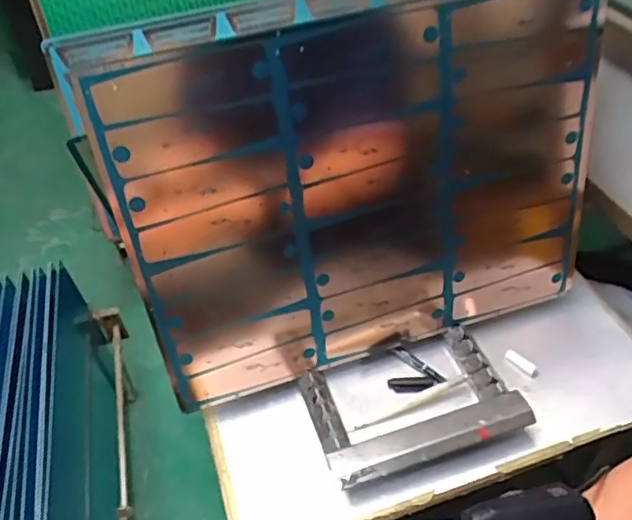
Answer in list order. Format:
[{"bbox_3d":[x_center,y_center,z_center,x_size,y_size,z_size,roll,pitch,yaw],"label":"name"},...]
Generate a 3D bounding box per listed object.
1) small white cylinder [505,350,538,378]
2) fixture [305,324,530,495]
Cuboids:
[{"bbox_3d":[0.218,0.109,0.657,0.013,0.007,0.038,-33,53,-28],"label":"small white cylinder"},{"bbox_3d":[0.095,0.138,0.614,0.193,0.024,0.131,-14,44,-10],"label":"fixture"}]

